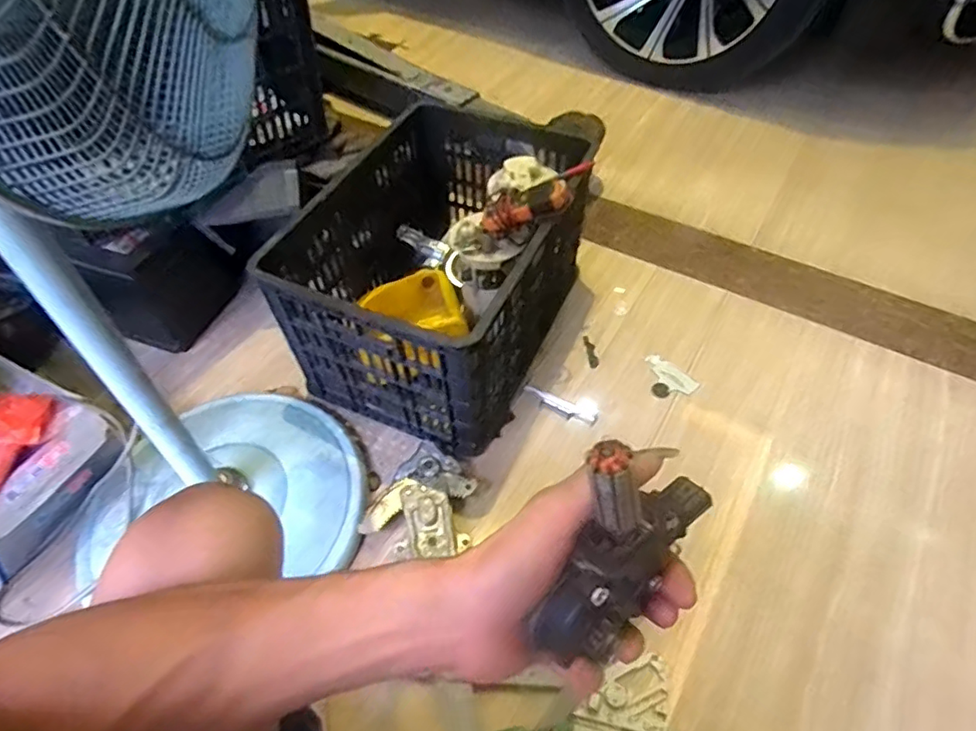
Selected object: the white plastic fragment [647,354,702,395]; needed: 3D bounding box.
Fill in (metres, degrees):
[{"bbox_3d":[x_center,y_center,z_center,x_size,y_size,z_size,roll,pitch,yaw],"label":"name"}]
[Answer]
[{"bbox_3d":[0.312,0.016,1.001,0.045,0.006,0.096,-36,62,-17],"label":"white plastic fragment"}]

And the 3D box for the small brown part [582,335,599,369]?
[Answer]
[{"bbox_3d":[0.183,-0.025,1.036,0.018,0.006,0.069,-9,52,-3],"label":"small brown part"}]

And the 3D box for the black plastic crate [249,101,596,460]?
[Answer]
[{"bbox_3d":[-0.067,-0.174,0.989,0.373,0.298,0.519,19,56,18],"label":"black plastic crate"}]

